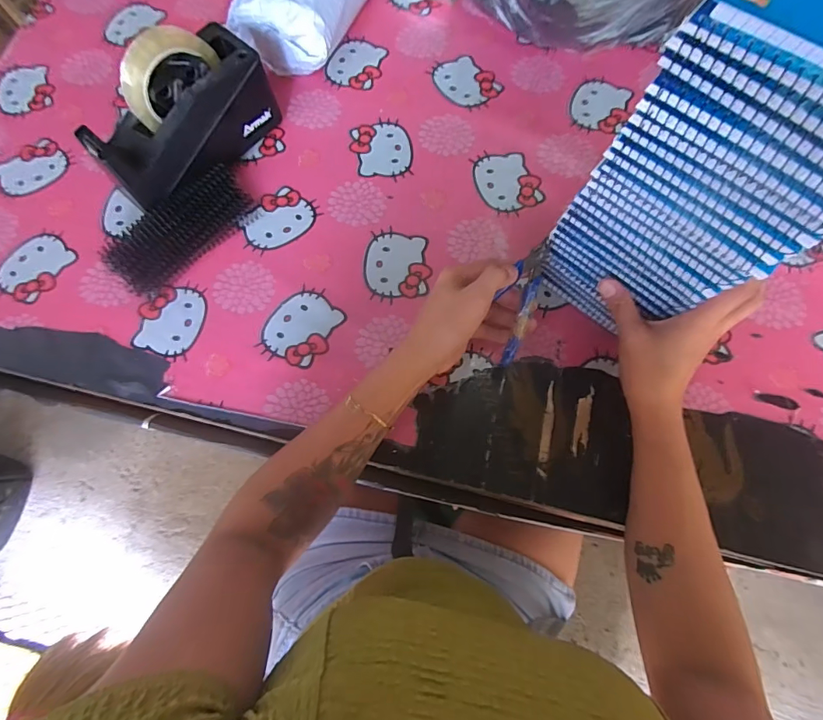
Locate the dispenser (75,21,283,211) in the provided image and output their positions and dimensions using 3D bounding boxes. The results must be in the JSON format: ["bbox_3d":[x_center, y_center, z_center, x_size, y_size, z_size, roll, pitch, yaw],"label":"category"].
[{"bbox_3d":[-0.244,-0.263,0.469,0.079,0.129,0.195,39,78,12],"label":"dispenser"}]

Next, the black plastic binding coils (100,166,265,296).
[{"bbox_3d":[-0.254,-0.144,0.483,0.166,0.033,0.066,-41,76,-10],"label":"black plastic binding coils"}]

